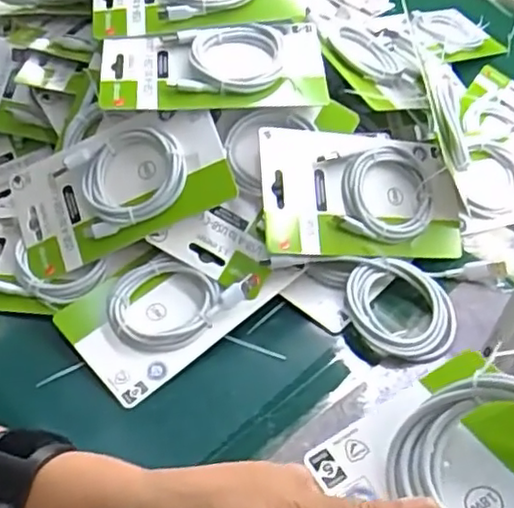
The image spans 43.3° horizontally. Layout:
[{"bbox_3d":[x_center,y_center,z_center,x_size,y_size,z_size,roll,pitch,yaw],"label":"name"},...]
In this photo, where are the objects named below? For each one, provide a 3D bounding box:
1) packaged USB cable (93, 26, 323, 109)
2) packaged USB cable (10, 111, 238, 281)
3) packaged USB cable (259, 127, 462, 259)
[{"bbox_3d":[-0.036,-0.152,0.525,0.178,0.018,0.084,-6,60,-4],"label":"packaged USB cable"},{"bbox_3d":[-0.112,-0.051,0.511,0.178,0.020,0.094,-22,77,11],"label":"packaged USB cable"},{"bbox_3d":[0.089,-0.047,0.520,0.179,0.019,0.099,1,83,-18],"label":"packaged USB cable"}]

